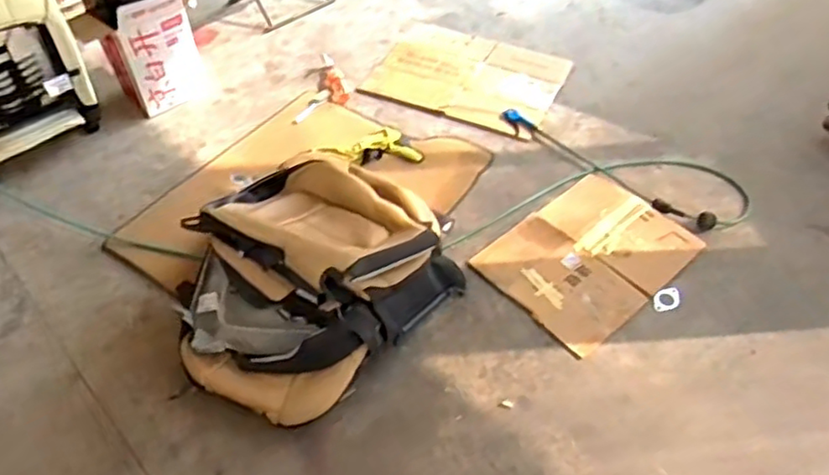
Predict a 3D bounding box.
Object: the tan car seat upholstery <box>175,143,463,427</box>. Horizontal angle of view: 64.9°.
[{"bbox_3d":[-0.336,0.067,1.929,0.816,0.388,0.701,-37,58,-26],"label":"tan car seat upholstery"}]

